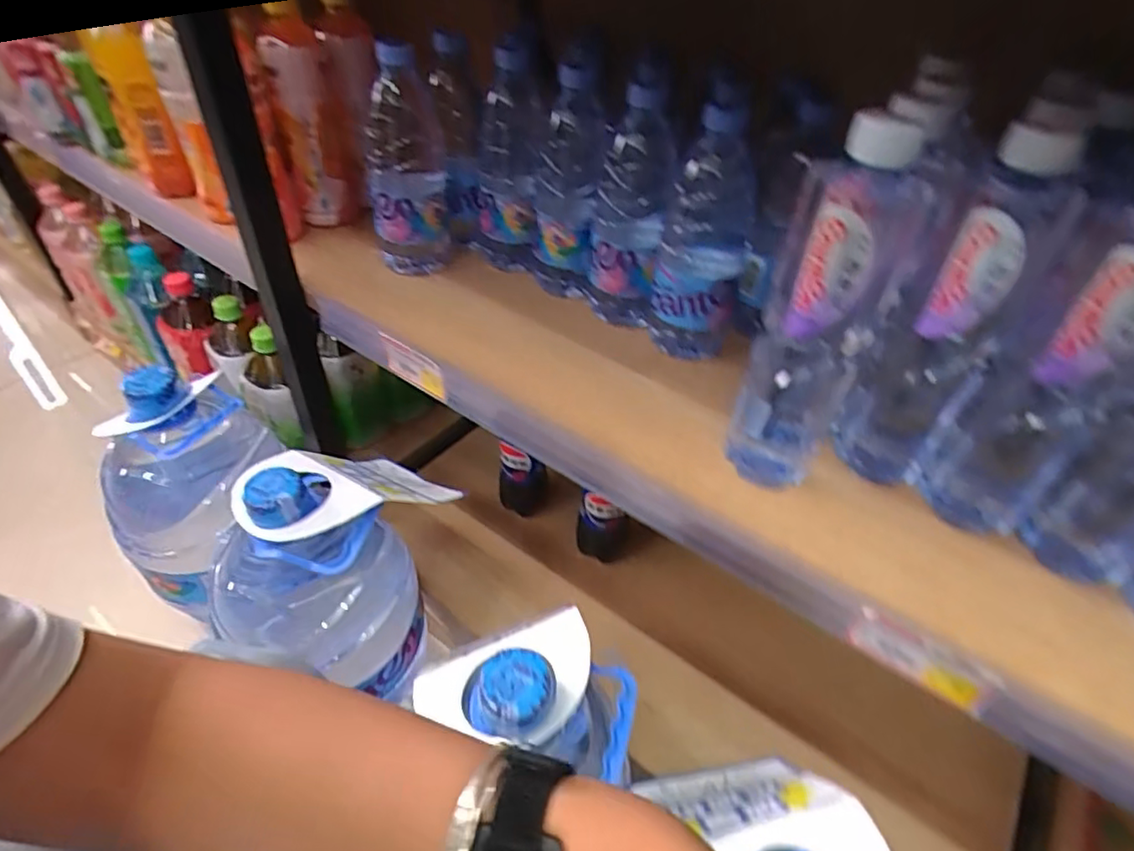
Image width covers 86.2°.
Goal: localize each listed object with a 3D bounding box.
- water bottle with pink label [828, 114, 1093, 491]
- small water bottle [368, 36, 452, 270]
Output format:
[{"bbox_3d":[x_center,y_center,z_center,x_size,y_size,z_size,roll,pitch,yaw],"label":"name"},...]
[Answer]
[{"bbox_3d":[0.223,-0.052,0.370,0.056,0.225,0.056,35,50,29],"label":"water bottle with pink label"},{"bbox_3d":[-0.157,-0.250,0.594,0.073,0.202,0.067,-2,43,-7],"label":"small water bottle"}]

